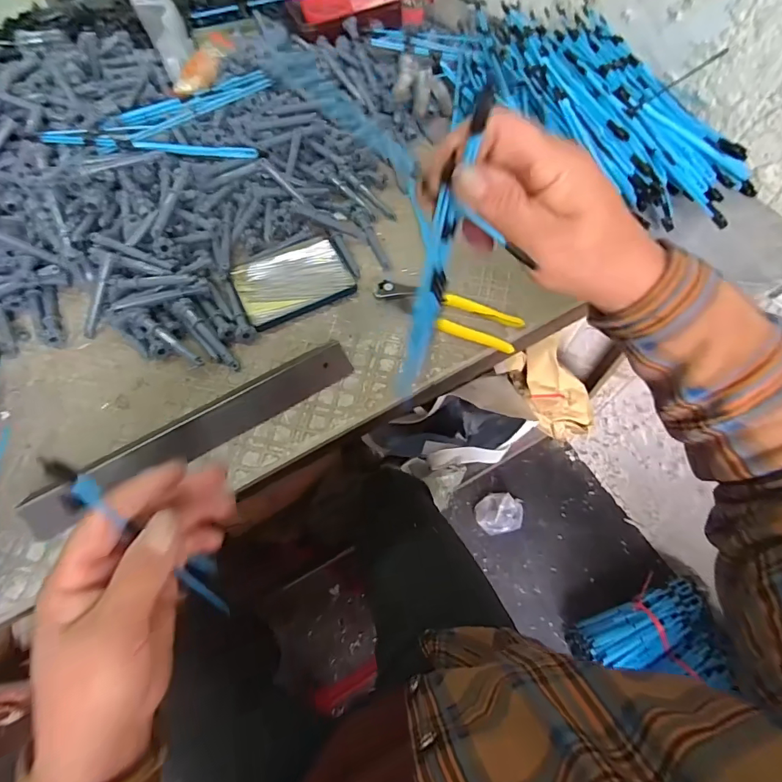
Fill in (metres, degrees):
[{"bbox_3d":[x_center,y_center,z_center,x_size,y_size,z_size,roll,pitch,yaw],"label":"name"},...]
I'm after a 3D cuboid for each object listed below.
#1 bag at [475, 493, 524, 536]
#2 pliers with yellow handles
[{"bbox_3d":[0.275,0.309,1.132,0.117,0.044,0.101,-5,63,-3],"label":"bag"},{"bbox_3d":[0.059,-0.088,0.496,0.168,0.014,0.045,21,65,11],"label":"pliers with yellow handles"}]

